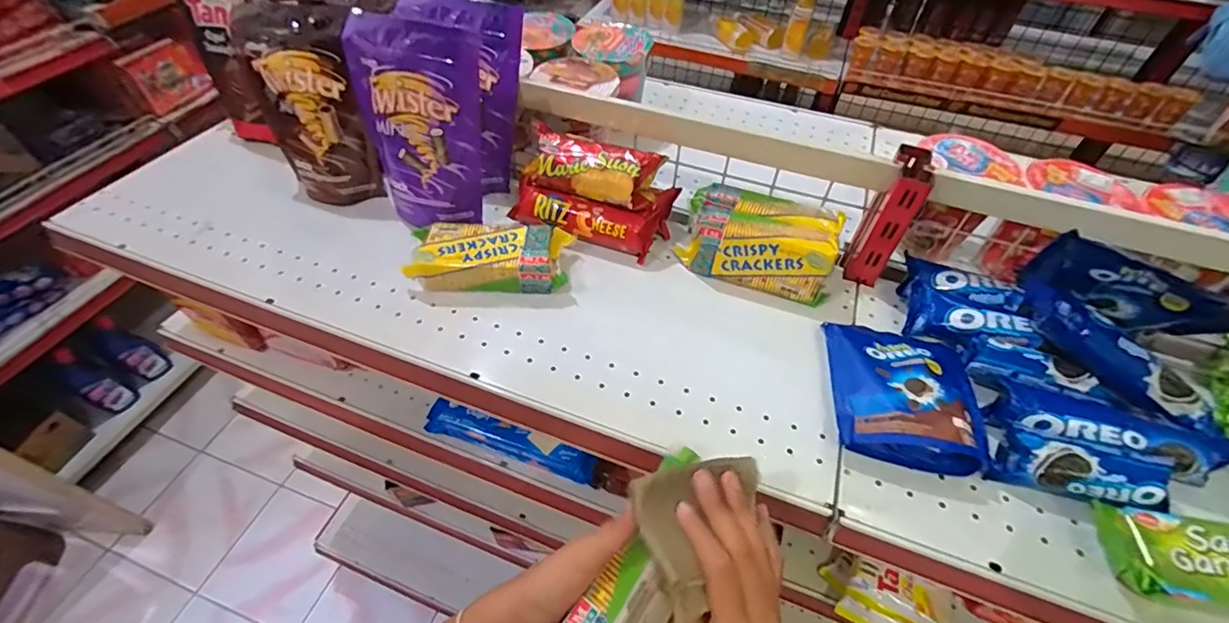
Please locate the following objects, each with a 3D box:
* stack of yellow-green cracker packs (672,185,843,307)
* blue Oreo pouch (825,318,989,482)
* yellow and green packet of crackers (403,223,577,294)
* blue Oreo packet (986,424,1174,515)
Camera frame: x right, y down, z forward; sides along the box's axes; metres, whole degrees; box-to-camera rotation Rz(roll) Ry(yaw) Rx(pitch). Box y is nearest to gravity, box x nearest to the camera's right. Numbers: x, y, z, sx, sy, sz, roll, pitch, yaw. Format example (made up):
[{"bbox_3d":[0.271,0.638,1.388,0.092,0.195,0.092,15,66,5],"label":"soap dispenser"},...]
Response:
[{"bbox_3d":[0.158,-0.079,0.563,0.152,0.067,0.085,17,52,12],"label":"stack of yellow-green cracker packs"},{"bbox_3d":[0.261,0.067,0.467,0.124,0.038,0.143,11,51,7],"label":"blue Oreo pouch"},{"bbox_3d":[-0.133,-0.057,0.552,0.163,0.042,0.077,0,51,-2],"label":"yellow and green packet of crackers"},{"bbox_3d":[0.370,0.130,0.411,0.110,0.039,0.035,15,52,11],"label":"blue Oreo packet"}]

